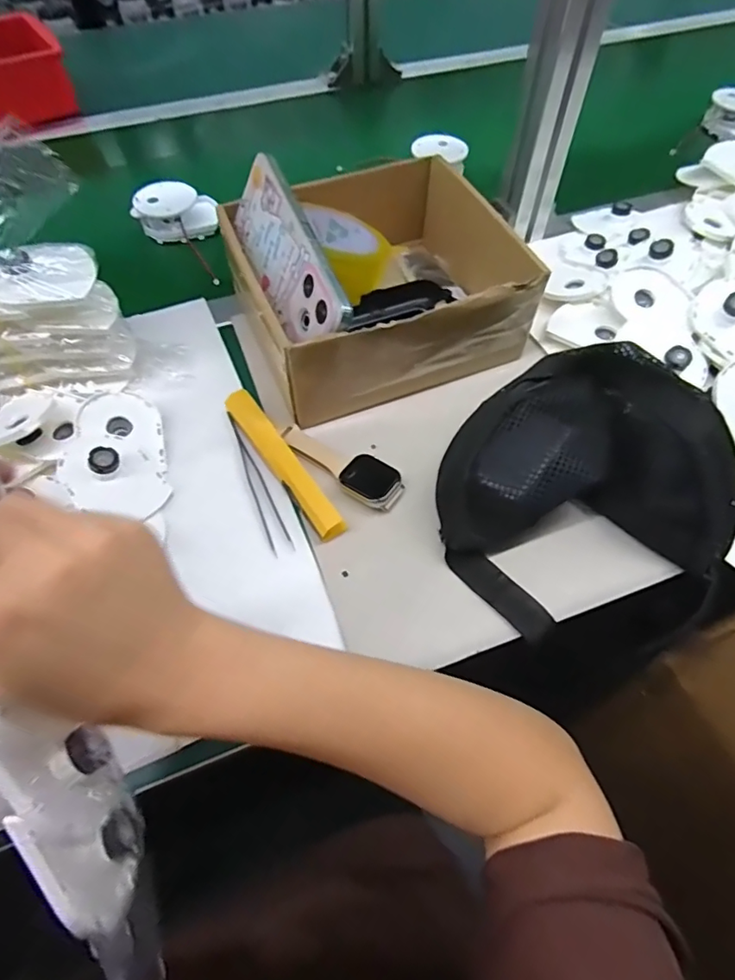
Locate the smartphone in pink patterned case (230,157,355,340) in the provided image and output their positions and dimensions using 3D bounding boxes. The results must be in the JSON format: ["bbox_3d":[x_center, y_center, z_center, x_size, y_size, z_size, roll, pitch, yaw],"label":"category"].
[{"bbox_3d":[-0.061,-0.169,0.390,0.011,0.068,0.165,-6,63,-40],"label":"smartphone in pink patterned case"}]

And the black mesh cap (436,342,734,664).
[{"bbox_3d":[0.145,-0.002,0.333,0.193,0.087,0.173,19,60,12],"label":"black mesh cap"}]

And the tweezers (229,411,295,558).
[{"bbox_3d":[-0.085,-0.008,0.388,0.015,0.015,0.123,-23,57,-14],"label":"tweezers"}]

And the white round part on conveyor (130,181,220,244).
[{"bbox_3d":[-0.200,-0.293,0.557,0.078,0.042,0.048,4,58,3],"label":"white round part on conveyor"}]

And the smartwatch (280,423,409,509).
[{"bbox_3d":[-0.021,-0.019,0.393,0.101,0.012,0.035,28,62,17],"label":"smartwatch"}]

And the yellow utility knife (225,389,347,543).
[{"bbox_3d":[-0.063,-0.021,0.388,0.019,0.022,0.144,-31,62,-18],"label":"yellow utility knife"}]

